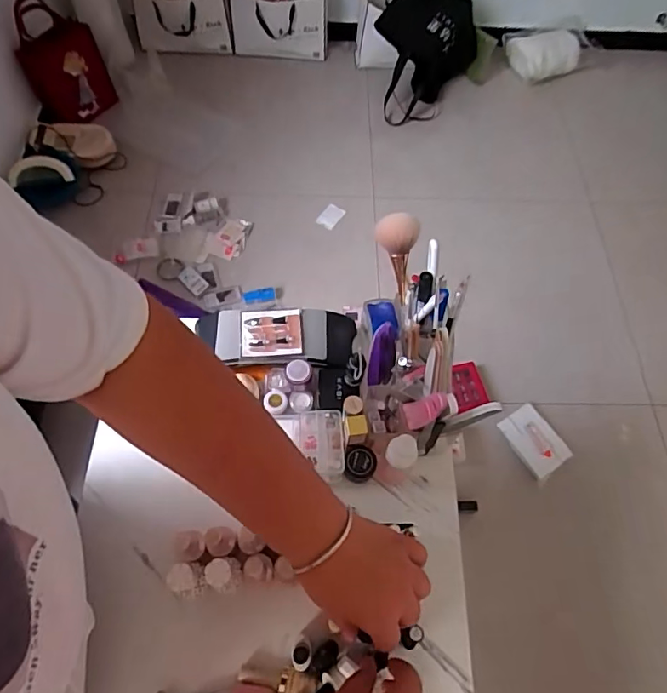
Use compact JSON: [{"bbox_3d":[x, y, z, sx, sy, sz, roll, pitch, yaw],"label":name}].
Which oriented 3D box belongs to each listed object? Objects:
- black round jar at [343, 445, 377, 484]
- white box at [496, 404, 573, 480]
[{"bbox_3d":[0.032,0.141,0.603,0.037,0.026,0.039,1,63,-1],"label":"black round jar"},{"bbox_3d":[0.561,0.259,1.406,0.124,0.018,0.179,-29,67,-15],"label":"white box"}]

